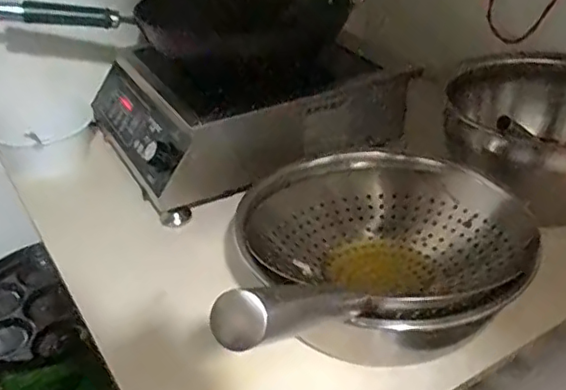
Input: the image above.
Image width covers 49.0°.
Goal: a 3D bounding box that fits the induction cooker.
[{"bbox_3d":[-0.061,-0.142,0.984,0.393,0.140,0.311,-19,36,-24],"label":"induction cooker"}]

